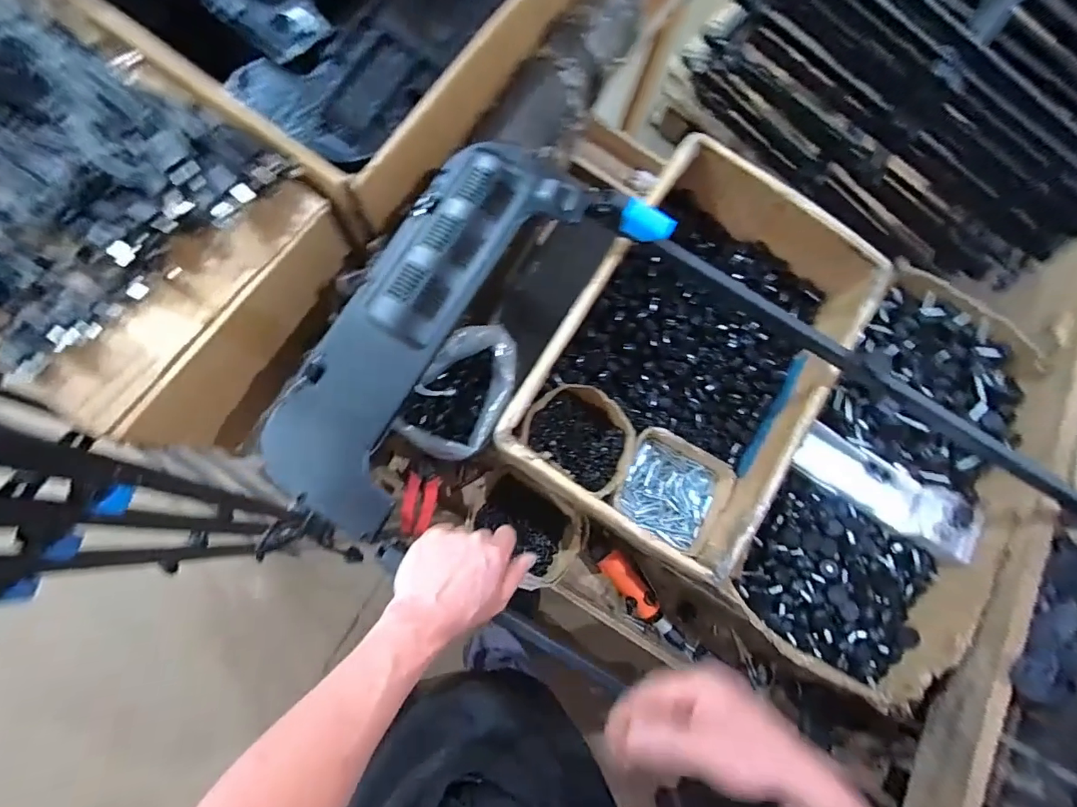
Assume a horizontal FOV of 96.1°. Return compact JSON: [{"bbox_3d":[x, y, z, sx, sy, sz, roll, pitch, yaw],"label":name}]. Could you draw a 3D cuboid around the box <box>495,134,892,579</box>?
[{"bbox_3d":[0.235,-0.080,0.713,0.362,0.178,0.577,33,81,1],"label":"box"}]

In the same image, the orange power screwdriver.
[{"bbox_3d":[0.171,0.325,0.772,0.048,0.048,0.212,-38,86,-9],"label":"orange power screwdriver"}]

